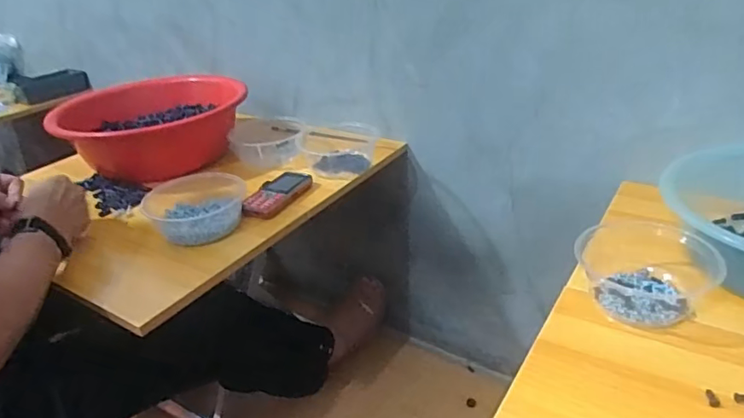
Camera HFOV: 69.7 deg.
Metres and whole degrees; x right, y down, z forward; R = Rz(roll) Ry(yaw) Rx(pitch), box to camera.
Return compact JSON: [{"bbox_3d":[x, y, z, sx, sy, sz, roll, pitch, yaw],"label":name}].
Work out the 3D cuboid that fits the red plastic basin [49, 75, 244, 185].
[{"bbox_3d":[-0.434,-0.175,1.071,0.316,0.120,0.316,-4,29,2],"label":"red plastic basin"}]

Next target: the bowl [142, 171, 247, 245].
[{"bbox_3d":[-0.266,-0.006,0.811,0.150,0.057,0.157,-4,29,2],"label":"bowl"}]

